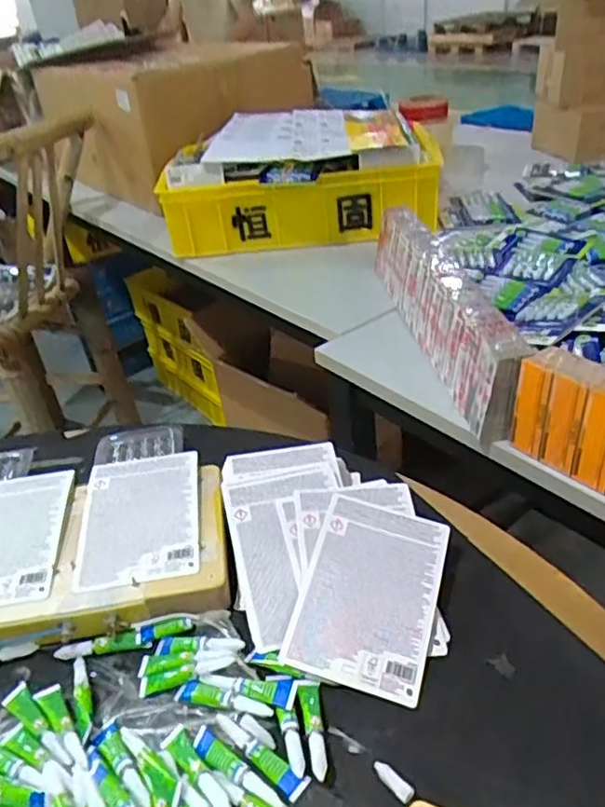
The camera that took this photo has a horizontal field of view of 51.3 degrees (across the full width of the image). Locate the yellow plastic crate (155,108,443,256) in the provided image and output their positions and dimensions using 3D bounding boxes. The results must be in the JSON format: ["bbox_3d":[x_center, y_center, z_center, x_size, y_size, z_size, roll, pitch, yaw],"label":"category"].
[{"bbox_3d":[0.006,-0.480,1.379,0.556,0.225,0.353,-2,35,7],"label":"yellow plastic crate"}]

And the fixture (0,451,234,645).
[{"bbox_3d":[-0.292,0.154,0.626,0.432,0.062,0.200,-9,35,-3],"label":"fixture"}]

